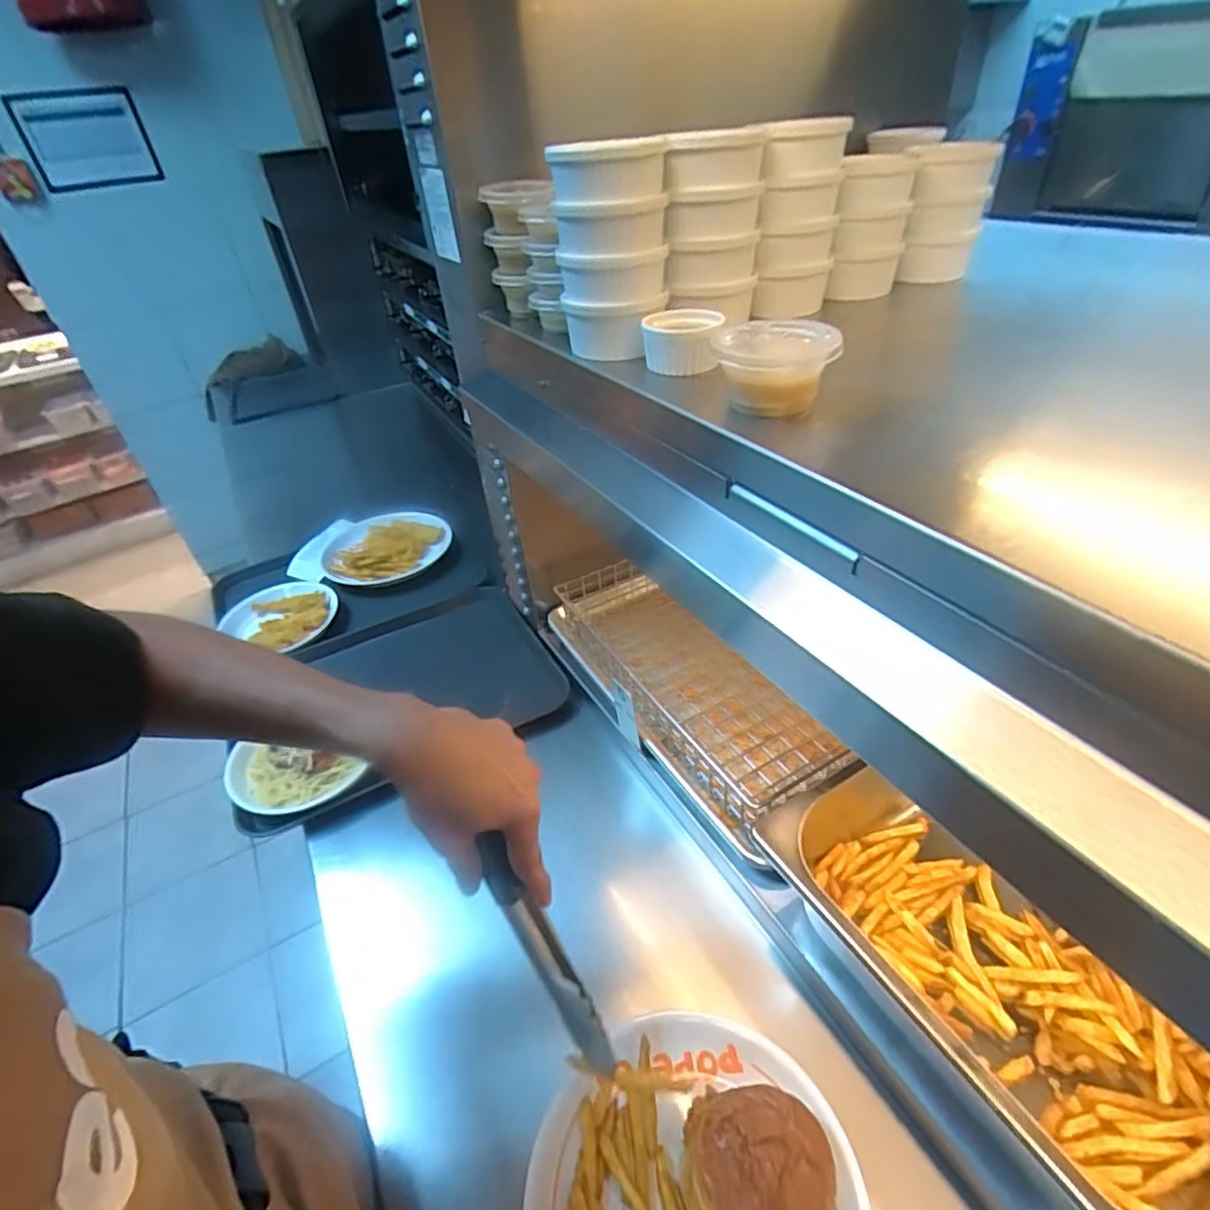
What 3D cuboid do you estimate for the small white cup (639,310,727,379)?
[{"bbox_3d":[0.056,-0.190,0.459,0.054,0.031,0.056,4,38,14],"label":"small white cup"}]

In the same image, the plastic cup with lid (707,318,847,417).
[{"bbox_3d":[0.100,-0.139,0.377,0.068,0.040,0.060,6,39,16],"label":"plastic cup with lid"}]

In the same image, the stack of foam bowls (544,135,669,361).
[{"bbox_3d":[0.006,-0.253,0.460,0.081,0.129,0.072,-5,37,2],"label":"stack of foam bowls"}]

